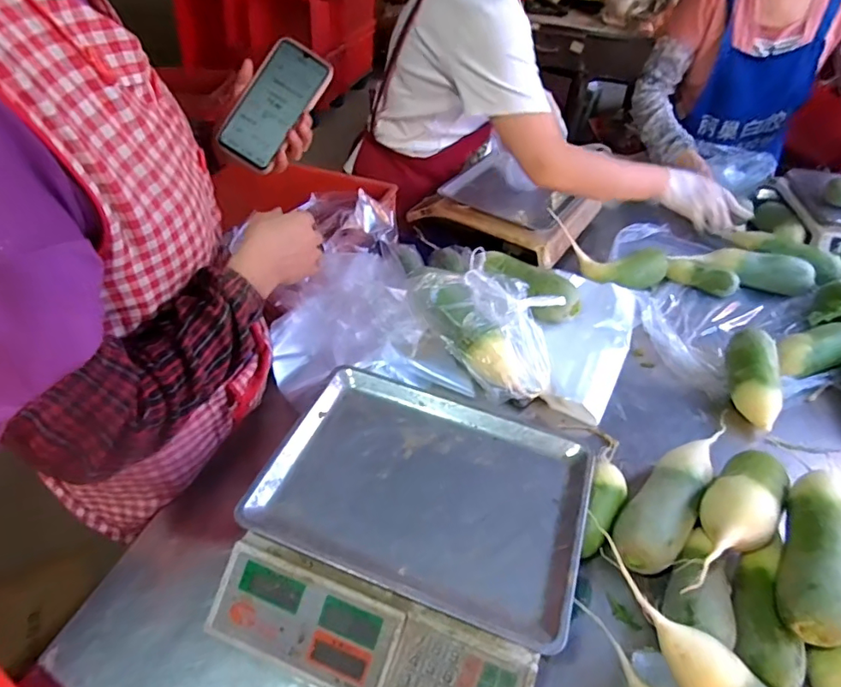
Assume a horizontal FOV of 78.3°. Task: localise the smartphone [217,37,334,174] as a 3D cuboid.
[{"bbox_3d":[-0.185,-0.314,0.671,0.080,0.012,0.156,31,87,-6],"label":"smartphone"}]

